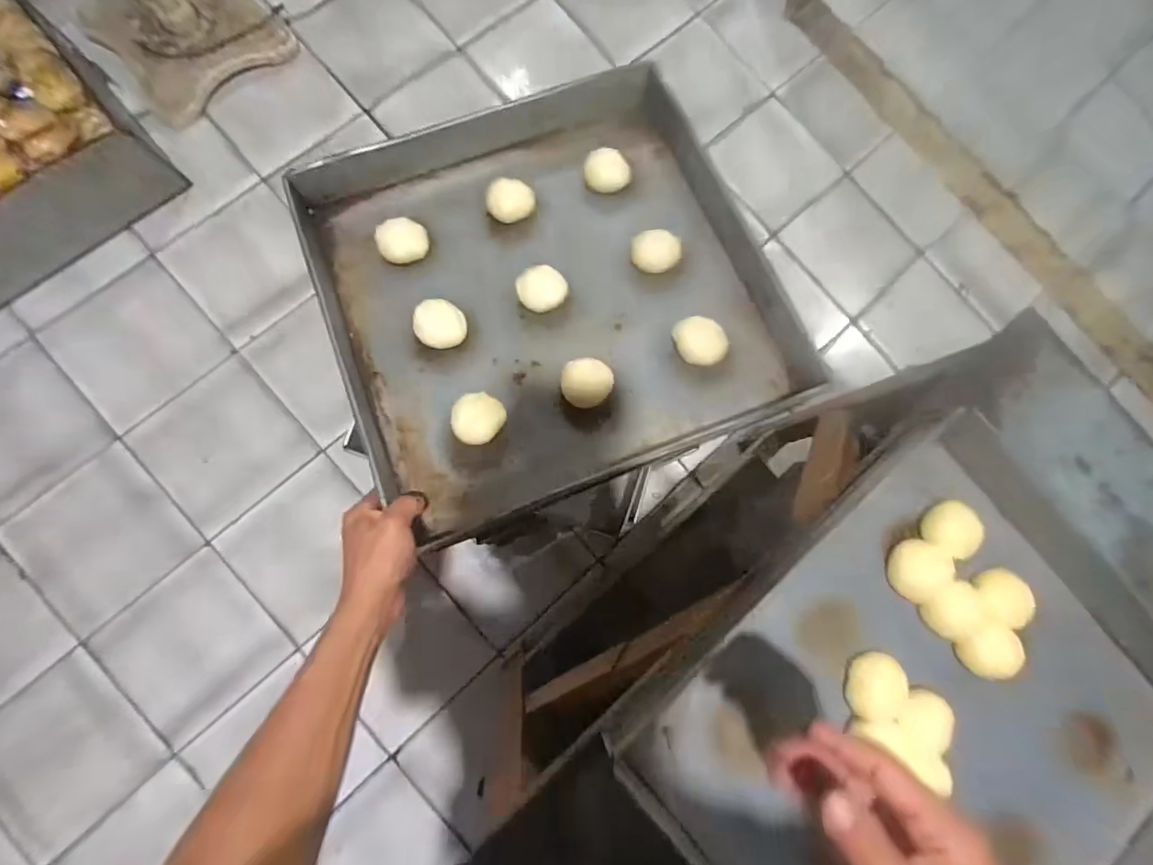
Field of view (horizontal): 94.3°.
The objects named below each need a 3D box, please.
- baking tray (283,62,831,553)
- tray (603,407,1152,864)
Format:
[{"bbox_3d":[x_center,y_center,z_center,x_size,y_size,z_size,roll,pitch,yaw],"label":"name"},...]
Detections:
[{"bbox_3d":[-0.042,-0.171,0.615,0.460,0.073,0.478,-22,76,-5],"label":"baking tray"},{"bbox_3d":[0.359,0.288,0.515,0.521,0.081,0.488,-42,90,-9],"label":"tray"}]

